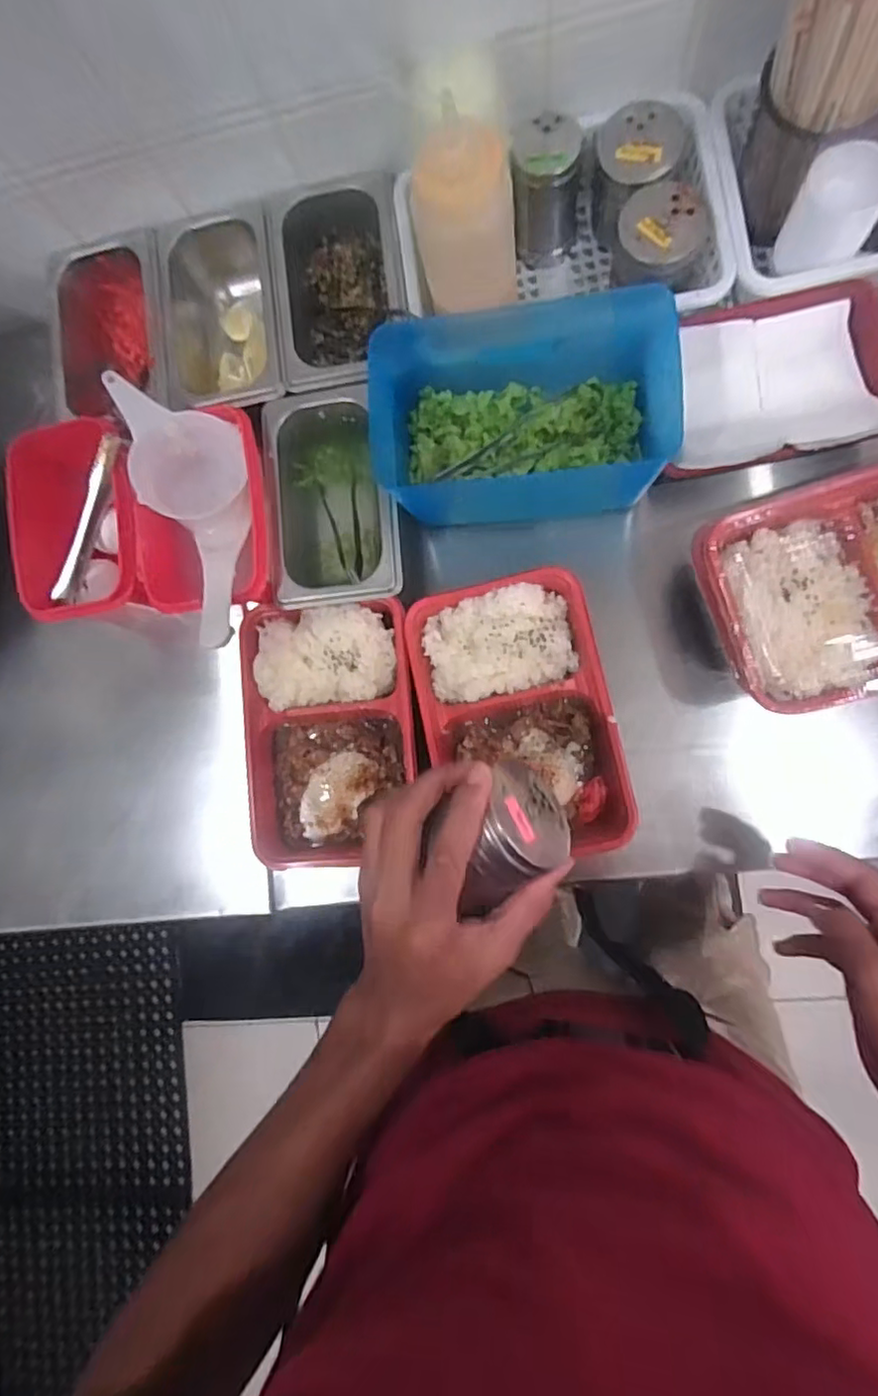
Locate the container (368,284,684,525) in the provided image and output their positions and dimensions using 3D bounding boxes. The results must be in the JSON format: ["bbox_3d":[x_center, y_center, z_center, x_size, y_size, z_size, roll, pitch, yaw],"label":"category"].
[{"bbox_3d":[0.066,-0.223,0.484,0.220,0.100,0.138,-3,86,9],"label":"container"}]

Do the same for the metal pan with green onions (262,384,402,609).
[{"bbox_3d":[-0.084,-0.166,0.521,0.102,0.059,0.180,-6,85,9],"label":"metal pan with green onions"}]

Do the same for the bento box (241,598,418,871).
[{"bbox_3d":[-0.087,0.032,0.526,0.138,0.048,0.216,-4,85,9],"label":"bento box"}]

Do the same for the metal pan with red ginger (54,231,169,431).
[{"bbox_3d":[-0.284,-0.319,0.559,0.100,0.071,0.157,-9,85,8],"label":"metal pan with red ginger"}]

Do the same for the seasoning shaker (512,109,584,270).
[{"bbox_3d":[0.087,-0.401,0.498,0.051,0.100,0.049,2,86,9],"label":"seasoning shaker"}]

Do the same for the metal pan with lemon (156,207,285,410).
[{"bbox_3d":[-0.183,-0.328,0.552,0.100,0.056,0.177,-8,85,8],"label":"metal pan with lemon"}]

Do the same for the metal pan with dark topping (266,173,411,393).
[{"bbox_3d":[-0.080,-0.342,0.538,0.110,0.070,0.168,-9,85,8],"label":"metal pan with dark topping"}]

